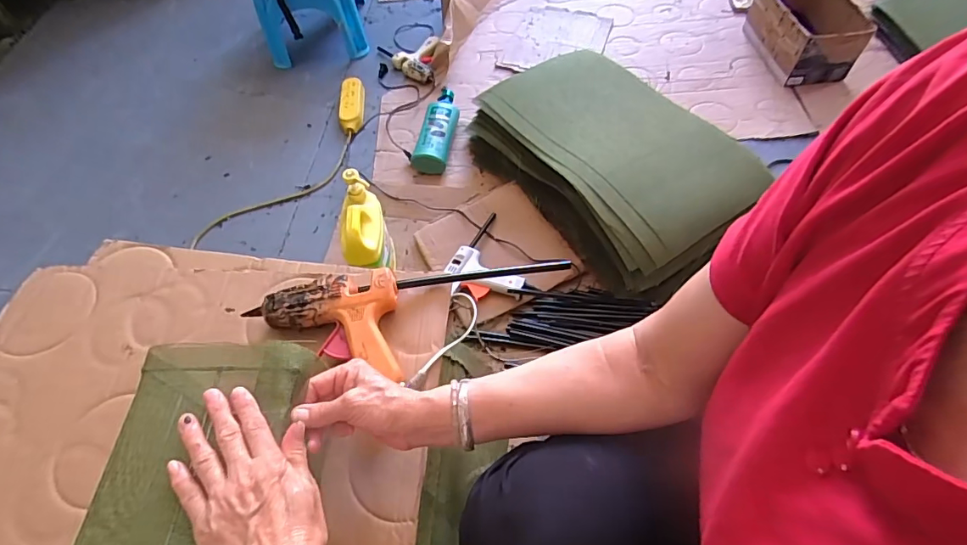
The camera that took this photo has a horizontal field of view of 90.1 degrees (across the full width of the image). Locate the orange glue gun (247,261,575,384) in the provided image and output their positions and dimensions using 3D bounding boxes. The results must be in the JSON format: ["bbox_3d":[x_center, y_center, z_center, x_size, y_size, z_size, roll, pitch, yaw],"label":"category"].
[{"bbox_3d":[-0.087,0.052,0.577,0.393,0.048,0.158,-4,57,1],"label":"orange glue gun"}]

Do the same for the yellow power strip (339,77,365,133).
[{"bbox_3d":[-0.358,-0.460,1.311,0.064,0.031,0.198,-5,58,1],"label":"yellow power strip"}]

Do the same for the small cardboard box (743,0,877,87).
[{"bbox_3d":[0.855,-0.654,1.292,0.186,0.144,0.297,-11,59,-2],"label":"small cardboard box"}]

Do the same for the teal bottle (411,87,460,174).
[{"bbox_3d":[-0.110,-0.379,1.232,0.081,0.057,0.297,8,60,9],"label":"teal bottle"}]

